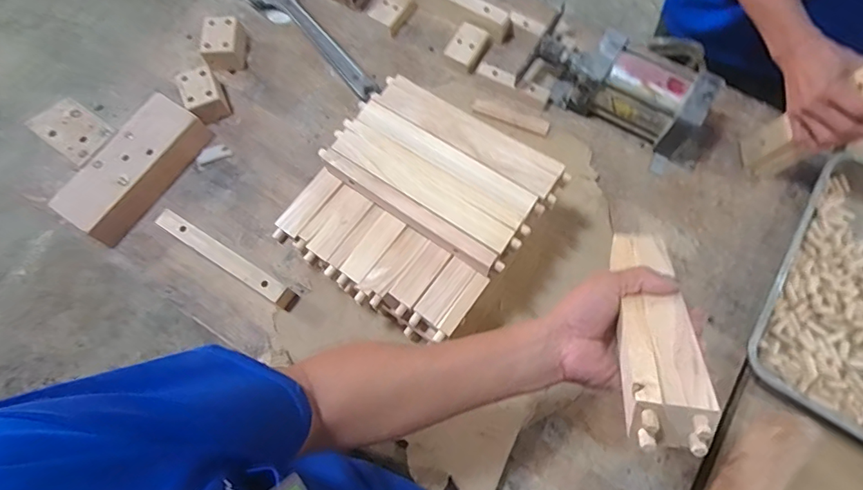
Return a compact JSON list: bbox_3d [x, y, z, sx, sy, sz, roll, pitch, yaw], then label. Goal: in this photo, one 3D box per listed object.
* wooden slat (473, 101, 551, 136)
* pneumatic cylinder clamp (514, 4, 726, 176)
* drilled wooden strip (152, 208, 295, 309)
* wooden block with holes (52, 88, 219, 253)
[{"bbox_3d":[0.130,-0.209,0.801,0.126,0.010,0.026,18,72,7],"label":"wooden slat"},{"bbox_3d":[0.291,-0.245,0.764,0.287,0.109,0.131,32,75,12],"label":"pneumatic cylinder clamp"},{"bbox_3d":[-0.295,0.021,0.701,0.214,0.056,0.028,30,74,11],"label":"drilled wooden strip"},{"bbox_3d":[-0.452,-0.116,0.745,0.095,0.068,0.228,29,74,11],"label":"wooden block with holes"}]

